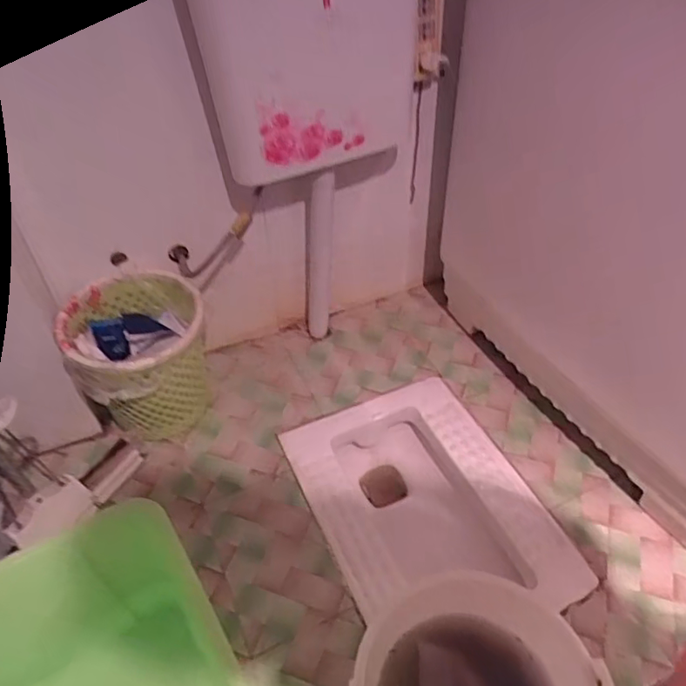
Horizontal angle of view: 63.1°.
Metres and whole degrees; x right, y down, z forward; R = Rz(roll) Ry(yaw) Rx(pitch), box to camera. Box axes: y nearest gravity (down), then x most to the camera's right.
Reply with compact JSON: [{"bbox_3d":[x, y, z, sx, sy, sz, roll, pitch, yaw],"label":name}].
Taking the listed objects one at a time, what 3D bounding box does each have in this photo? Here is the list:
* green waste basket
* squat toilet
[{"bbox_3d":[-0.403,0.041,1.148,0.251,0.278,0.254,-19,47,-18],"label":"green waste basket"},{"bbox_3d":[0.151,0.352,1.117,0.391,0.164,0.526,-17,46,-17],"label":"squat toilet"}]

